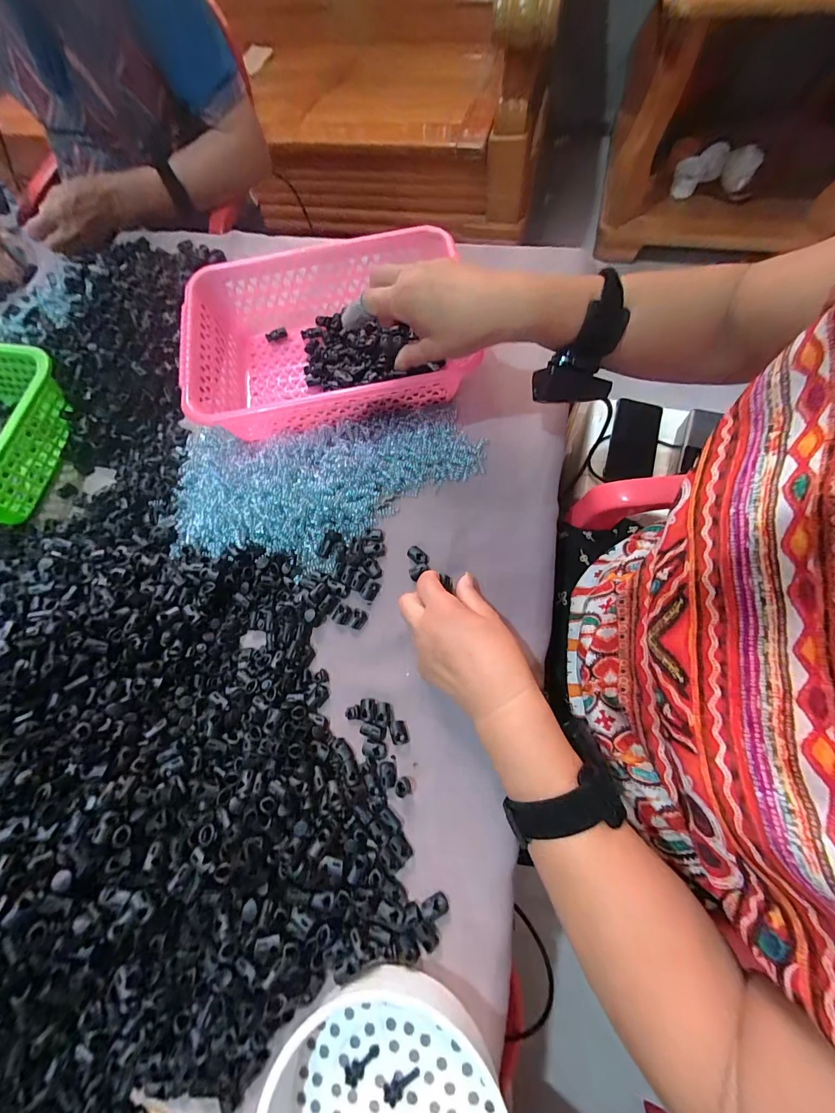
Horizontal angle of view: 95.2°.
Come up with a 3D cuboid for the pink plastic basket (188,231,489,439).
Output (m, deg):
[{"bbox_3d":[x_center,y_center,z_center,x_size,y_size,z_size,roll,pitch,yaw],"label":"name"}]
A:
[{"bbox_3d":[-0.101,-0.243,0.441,0.300,0.090,0.214,-10,73,-2],"label":"pink plastic basket"}]

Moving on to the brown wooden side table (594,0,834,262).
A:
[{"bbox_3d":[0.825,-1.078,0.925,0.681,0.532,0.350,5,74,8],"label":"brown wooden side table"}]

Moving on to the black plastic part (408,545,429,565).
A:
[{"bbox_3d":[0.000,0.000,0.391,0.023,0.011,0.014,38,77,12],"label":"black plastic part"}]

